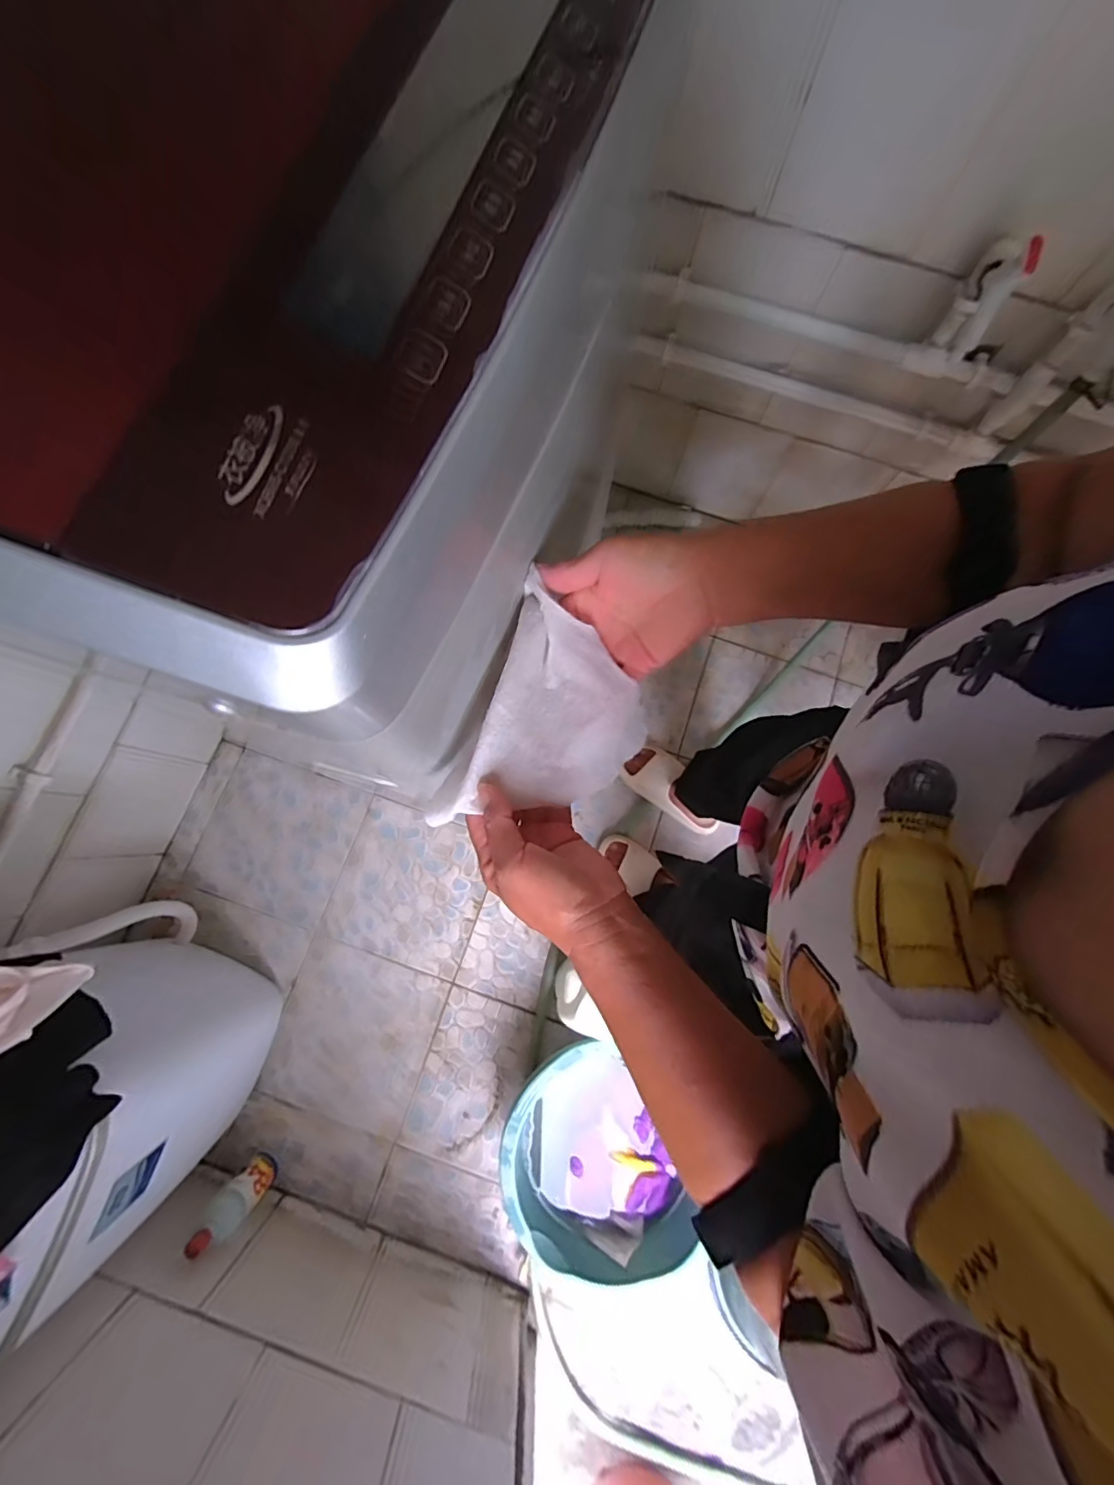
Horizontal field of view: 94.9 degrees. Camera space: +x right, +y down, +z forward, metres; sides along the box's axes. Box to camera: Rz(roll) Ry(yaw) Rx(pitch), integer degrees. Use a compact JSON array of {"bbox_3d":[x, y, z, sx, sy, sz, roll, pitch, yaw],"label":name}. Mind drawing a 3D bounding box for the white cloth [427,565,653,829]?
[{"bbox_3d":[0.002,-0.009,0.339,0.109,0.022,0.156,23,89,-11],"label":"white cloth"}]

